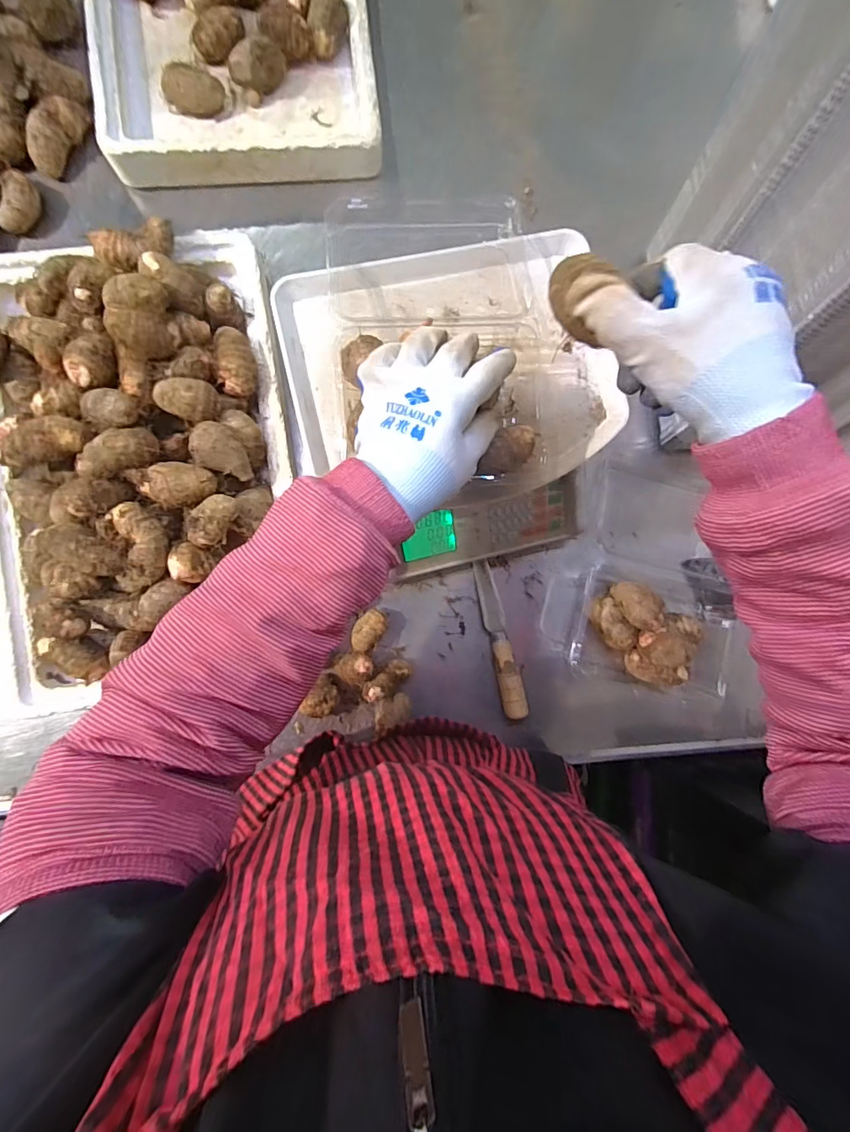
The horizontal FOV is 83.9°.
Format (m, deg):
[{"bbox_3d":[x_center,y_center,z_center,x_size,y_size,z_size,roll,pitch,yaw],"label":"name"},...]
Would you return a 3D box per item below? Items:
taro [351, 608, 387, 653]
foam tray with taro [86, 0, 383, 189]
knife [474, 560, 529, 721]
[{"bbox_3d":[-0.061,0.071,0.517,0.028,0.024,0.047,32,86,-1],"label":"taro"},{"bbox_3d":[-0.221,-0.680,0.535,0.299,0.068,0.484,-6,87,-4],"label":"foam tray with taro"},{"bbox_3d":[0.083,0.081,0.530,0.025,0.024,0.174,-11,88,-4],"label":"knife"}]

